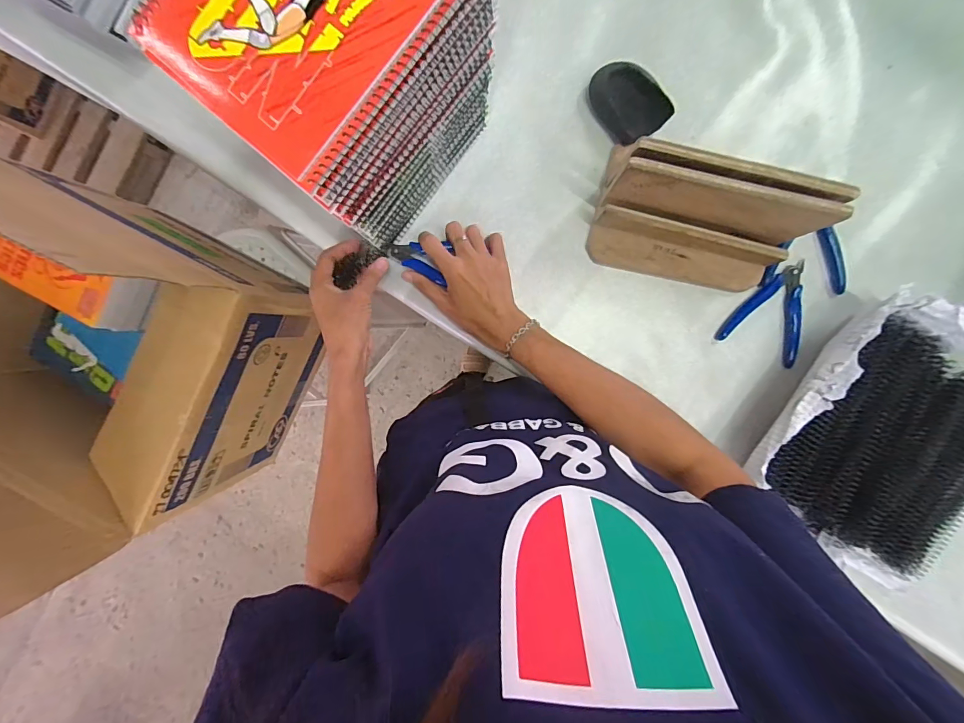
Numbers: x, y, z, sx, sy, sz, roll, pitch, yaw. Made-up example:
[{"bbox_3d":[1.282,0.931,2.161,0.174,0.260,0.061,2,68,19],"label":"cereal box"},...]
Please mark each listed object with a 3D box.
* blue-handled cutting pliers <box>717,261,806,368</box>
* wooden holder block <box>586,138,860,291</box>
[{"bbox_3d":[0.341,-0.062,0.474,0.087,0.009,0.112,25,95,1],"label":"blue-handled cutting pliers"},{"bbox_3d":[0.224,-0.141,0.423,0.201,0.117,0.107,20,95,2],"label":"wooden holder block"}]

